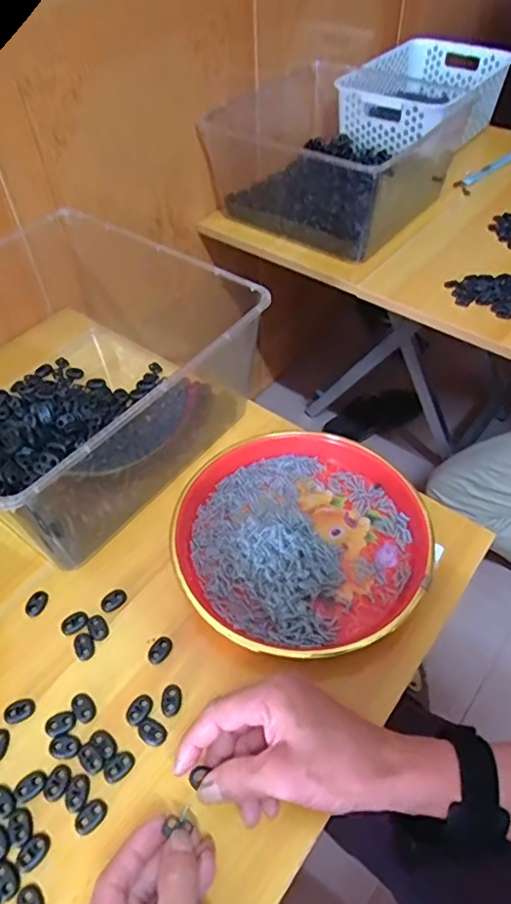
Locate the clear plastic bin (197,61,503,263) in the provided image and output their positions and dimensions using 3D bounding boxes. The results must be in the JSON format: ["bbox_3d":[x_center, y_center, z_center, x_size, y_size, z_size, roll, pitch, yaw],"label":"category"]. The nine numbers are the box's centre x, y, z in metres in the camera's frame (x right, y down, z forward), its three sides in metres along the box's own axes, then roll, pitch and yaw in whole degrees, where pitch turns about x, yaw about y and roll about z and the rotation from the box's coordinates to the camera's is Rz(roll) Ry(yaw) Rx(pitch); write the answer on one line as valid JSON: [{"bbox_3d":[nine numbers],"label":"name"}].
[{"bbox_3d":[0.111,-0.405,0.784,0.249,0.129,0.263,29,57,23],"label":"clear plastic bin"}]

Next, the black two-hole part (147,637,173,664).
[{"bbox_3d":[-0.077,0.159,0.460,0.015,0.004,0.023,24,55,16],"label":"black two-hole part"}]

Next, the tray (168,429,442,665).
[{"bbox_3d":[0.038,0.073,0.513,0.216,0.029,0.218,1,52,-1],"label":"tray"}]

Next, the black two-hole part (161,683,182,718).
[{"bbox_3d":[-0.064,0.189,0.435,0.015,0.004,0.023,-3,53,-4],"label":"black two-hole part"}]

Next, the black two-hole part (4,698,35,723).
[{"bbox_3d":[-0.180,0.196,0.433,0.023,0.004,0.016,-16,55,-14],"label":"black two-hole part"}]

